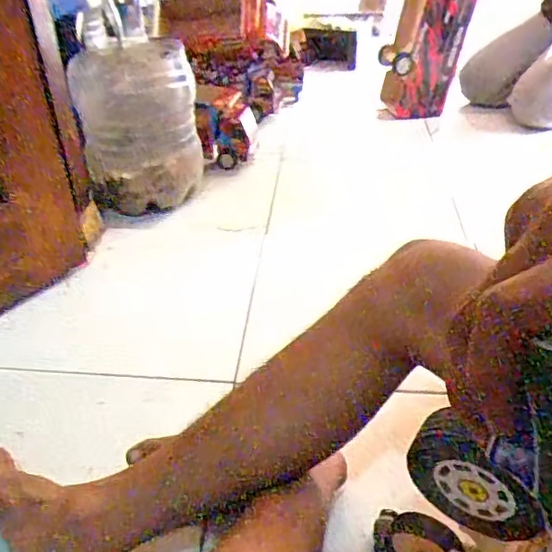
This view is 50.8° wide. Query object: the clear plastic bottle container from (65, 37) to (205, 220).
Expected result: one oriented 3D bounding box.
[{"bbox_3d":[-0.263,-0.287,1.147,0.222,0.265,0.185,-7,36,-9],"label":"clear plastic bottle container"}]

